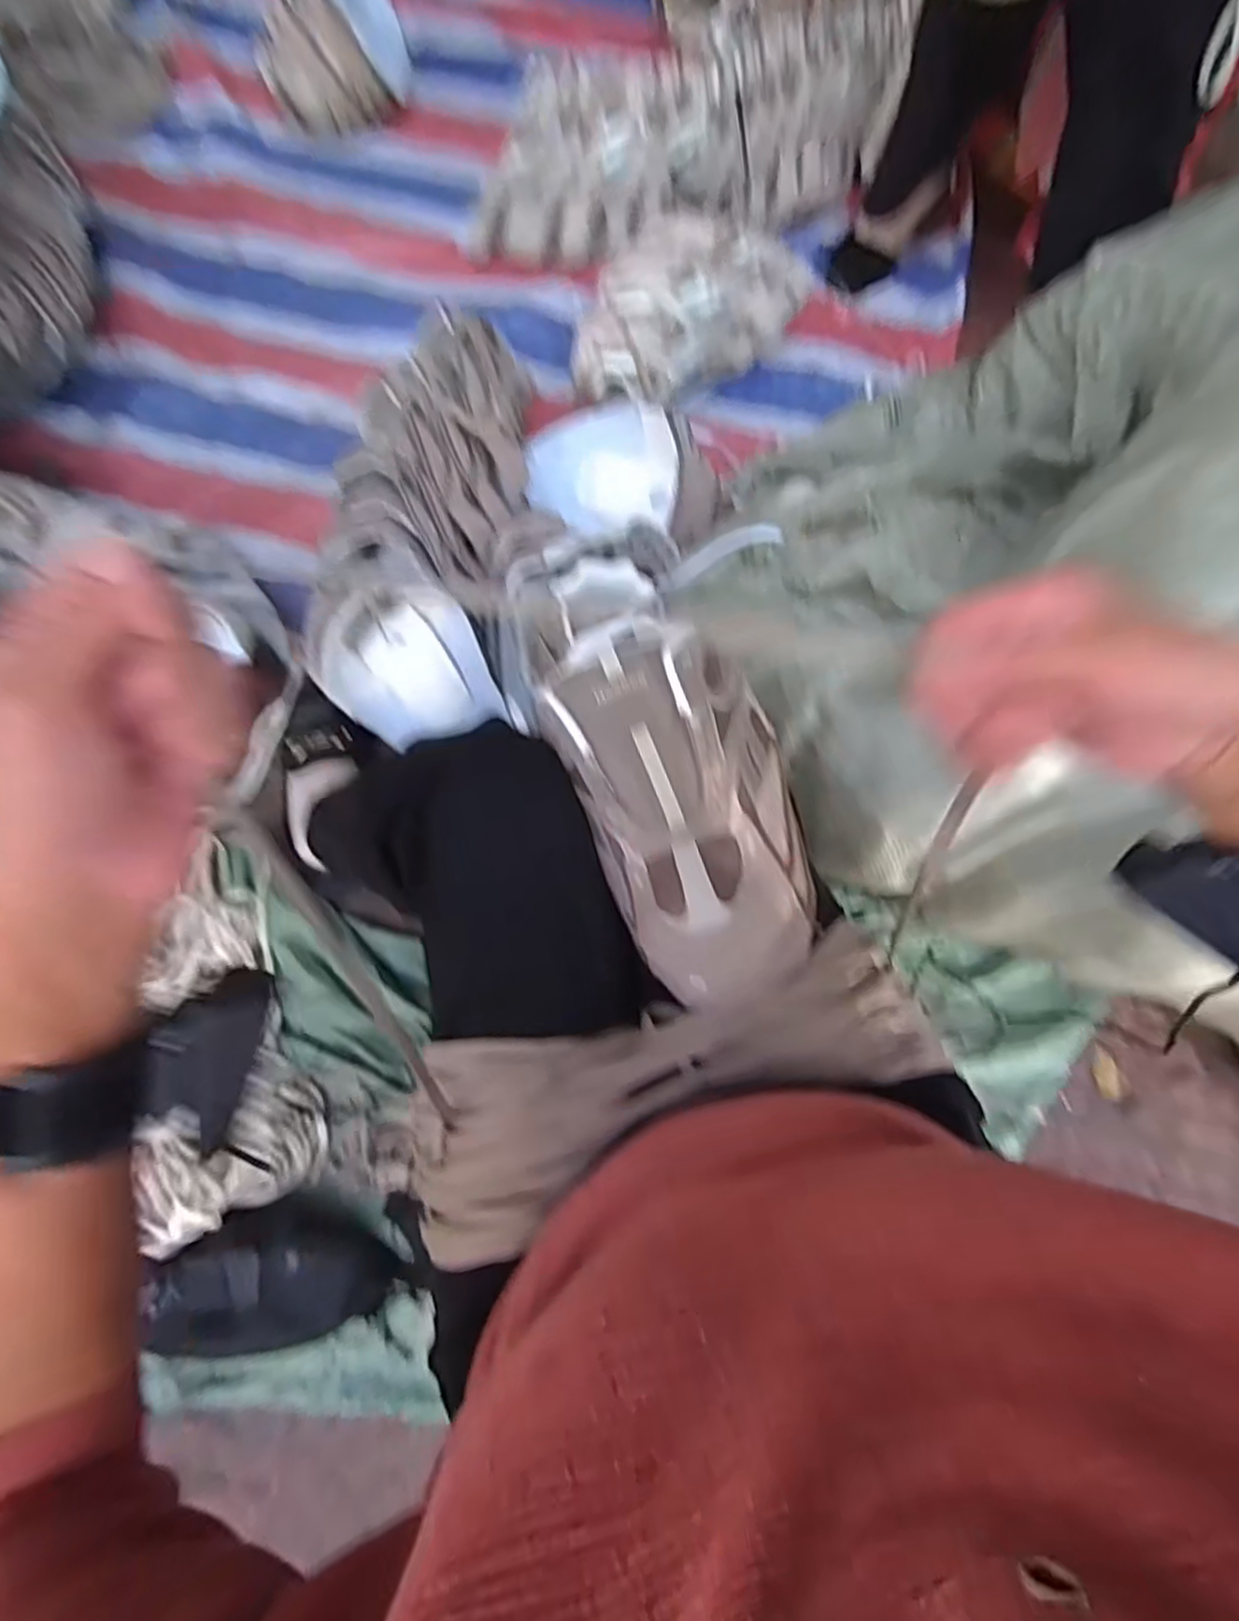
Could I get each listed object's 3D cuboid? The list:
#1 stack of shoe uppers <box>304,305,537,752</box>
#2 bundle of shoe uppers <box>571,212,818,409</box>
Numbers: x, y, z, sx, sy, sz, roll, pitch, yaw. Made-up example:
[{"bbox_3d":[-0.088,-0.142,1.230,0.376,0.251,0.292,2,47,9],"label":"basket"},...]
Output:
[{"bbox_3d":[-0.230,-0.330,0.839,0.225,0.121,0.478,1,75,-1],"label":"stack of shoe uppers"},{"bbox_3d":[0.085,-0.636,0.926,0.321,0.140,0.154,-37,79,-10],"label":"bundle of shoe uppers"}]

